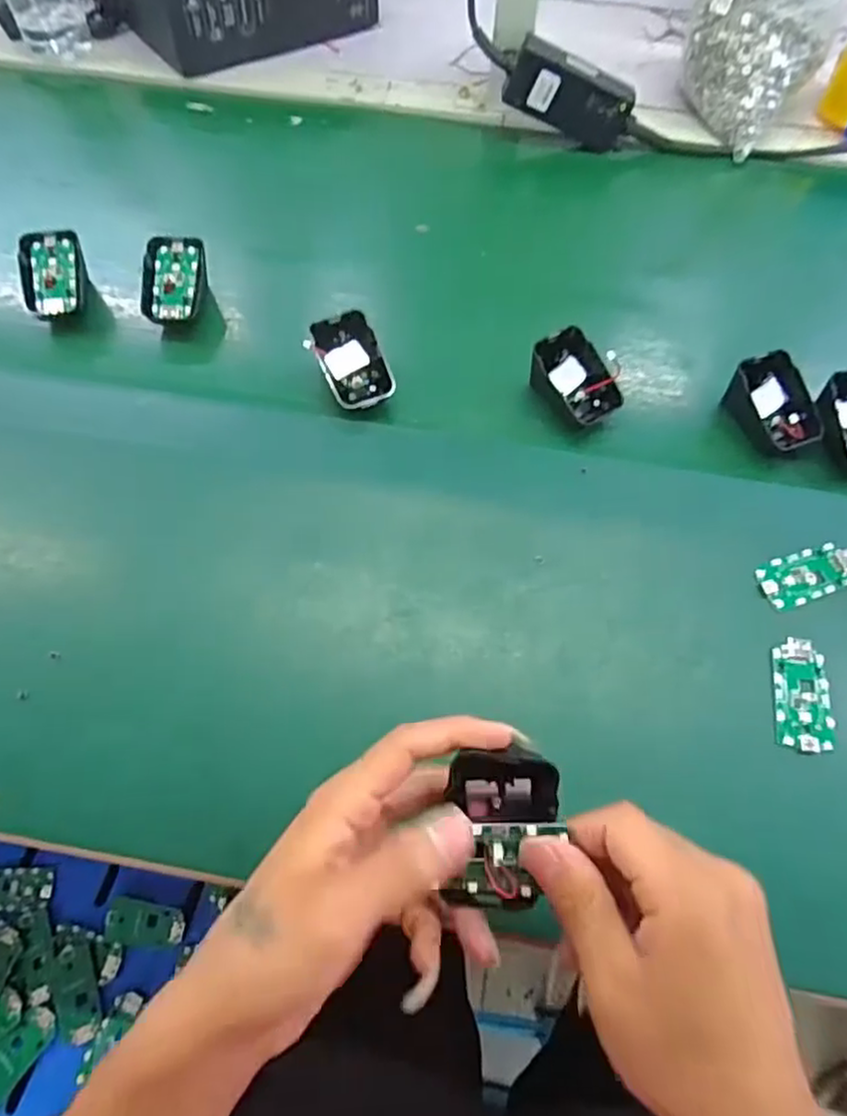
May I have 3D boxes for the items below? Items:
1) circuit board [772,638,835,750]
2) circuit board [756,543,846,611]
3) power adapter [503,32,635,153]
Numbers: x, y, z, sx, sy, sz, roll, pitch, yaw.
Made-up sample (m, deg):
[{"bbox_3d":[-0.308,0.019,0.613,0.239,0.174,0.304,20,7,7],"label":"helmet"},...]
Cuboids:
[{"bbox_3d":[0.219,0.078,0.381,0.031,0.004,0.063,6,62,2],"label":"circuit board"},{"bbox_3d":[0.242,0.010,0.414,0.065,0.004,0.031,-17,63,-10],"label":"circuit board"},{"bbox_3d":[0.135,-0.422,0.604,0.116,0.055,0.026,18,61,-13],"label":"power adapter"}]

